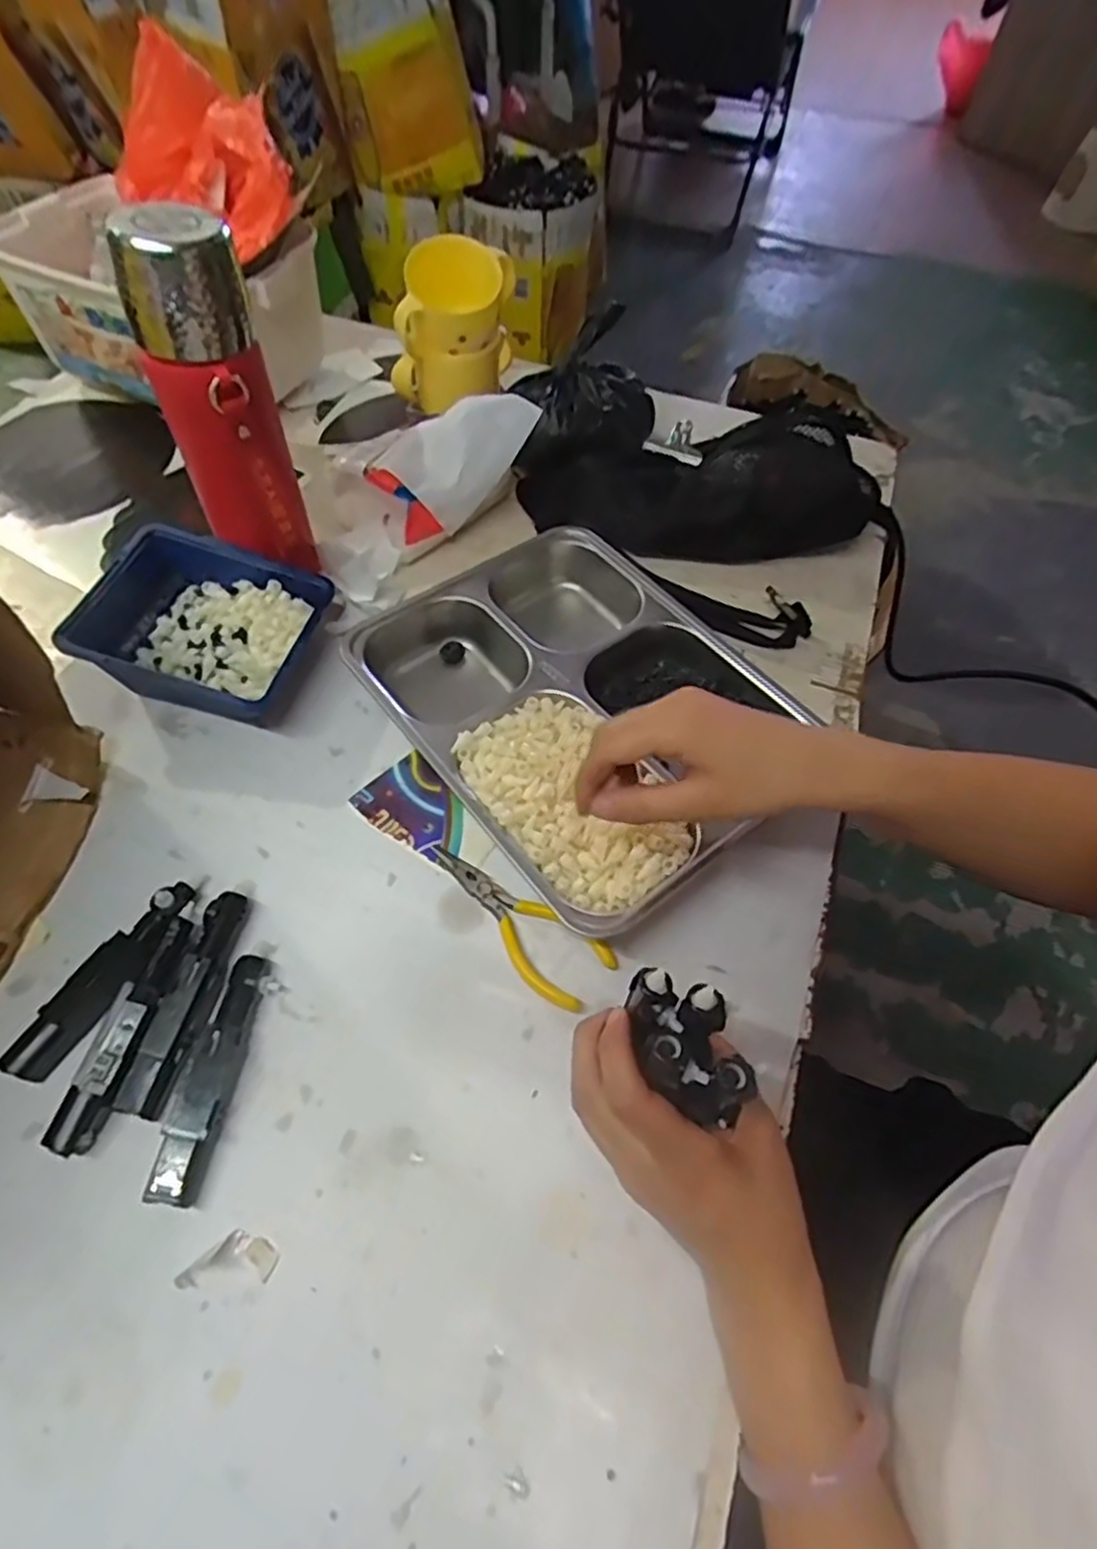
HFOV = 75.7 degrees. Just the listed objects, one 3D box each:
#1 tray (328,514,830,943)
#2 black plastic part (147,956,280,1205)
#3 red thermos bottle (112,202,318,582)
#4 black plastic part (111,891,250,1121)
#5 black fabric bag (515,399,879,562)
[{"bbox_3d":[0.016,-0.048,0.477,0.211,0.043,0.275,-35,67,-20],"label":"tray"},{"bbox_3d":[-0.176,0.155,0.371,0.026,0.014,0.120,10,60,4],"label":"black plastic part"},{"bbox_3d":[-0.198,-0.207,0.453,0.070,0.234,0.069,-20,61,-14],"label":"red thermos bottle"},{"bbox_3d":[-0.196,0.122,0.387,0.024,0.014,0.119,11,60,5],"label":"black plastic part"},{"bbox_3d":[0.124,-0.236,0.580,0.291,0.080,0.090,1,60,-2],"label":"black fabric bag"}]

